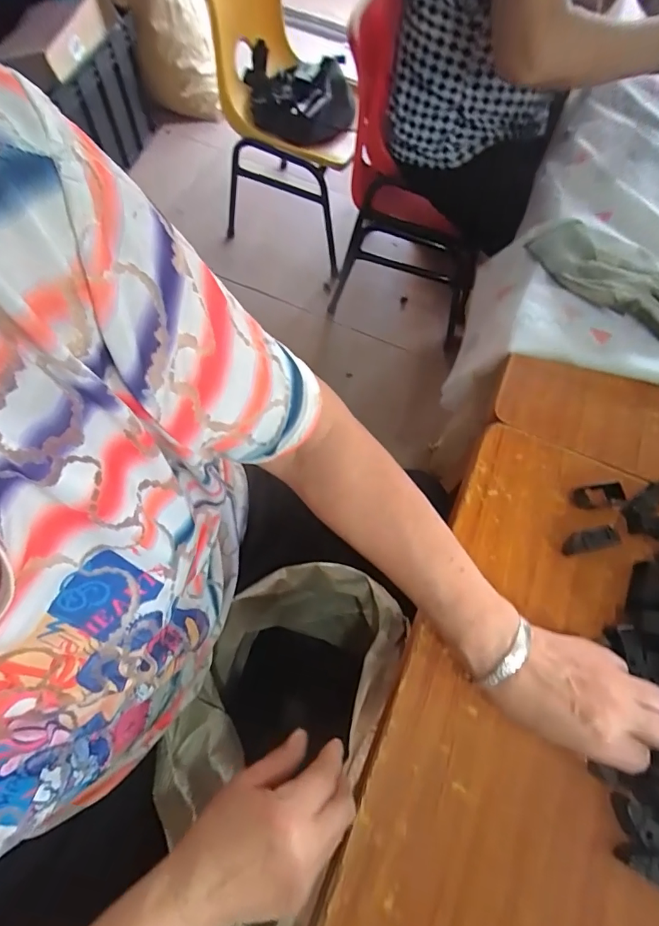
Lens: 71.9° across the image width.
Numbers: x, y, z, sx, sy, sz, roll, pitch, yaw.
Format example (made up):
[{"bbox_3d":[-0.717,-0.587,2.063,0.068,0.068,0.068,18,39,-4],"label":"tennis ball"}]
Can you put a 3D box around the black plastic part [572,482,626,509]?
[{"bbox_3d":[0.271,0.034,0.459,0.047,0.008,0.025,-10,66,10],"label":"black plastic part"}]

